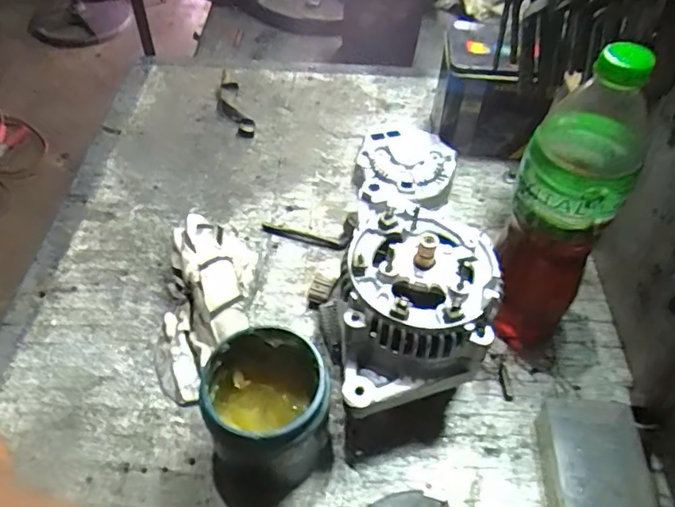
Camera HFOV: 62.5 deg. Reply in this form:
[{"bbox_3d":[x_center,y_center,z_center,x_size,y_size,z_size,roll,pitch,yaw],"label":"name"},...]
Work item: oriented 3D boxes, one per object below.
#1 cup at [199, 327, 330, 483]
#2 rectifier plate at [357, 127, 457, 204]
[{"bbox_3d":[-0.053,0.117,0.420,0.083,0.101,0.077,1,50,-1],"label":"cup"},{"bbox_3d":[0.080,-0.101,0.646,0.108,0.037,0.112,1,50,-1],"label":"rectifier plate"}]

